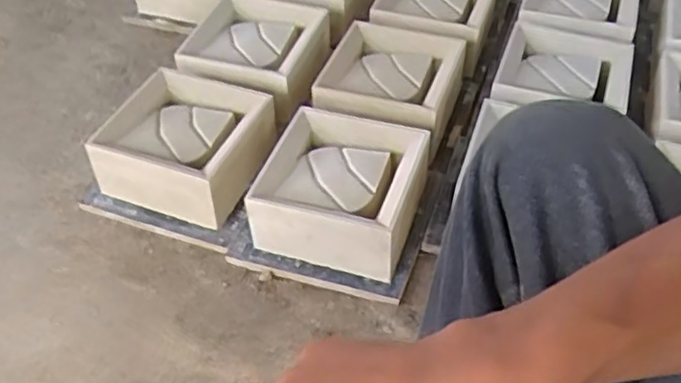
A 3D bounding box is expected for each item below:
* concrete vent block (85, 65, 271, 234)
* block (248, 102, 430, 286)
[{"bbox_3d":[-0.229,-0.069,1.003,0.220,0.104,0.210,17,46,13],"label":"concrete vent block"},{"bbox_3d":[0.003,-0.005,0.932,0.208,0.098,0.226,17,46,13],"label":"block"}]

